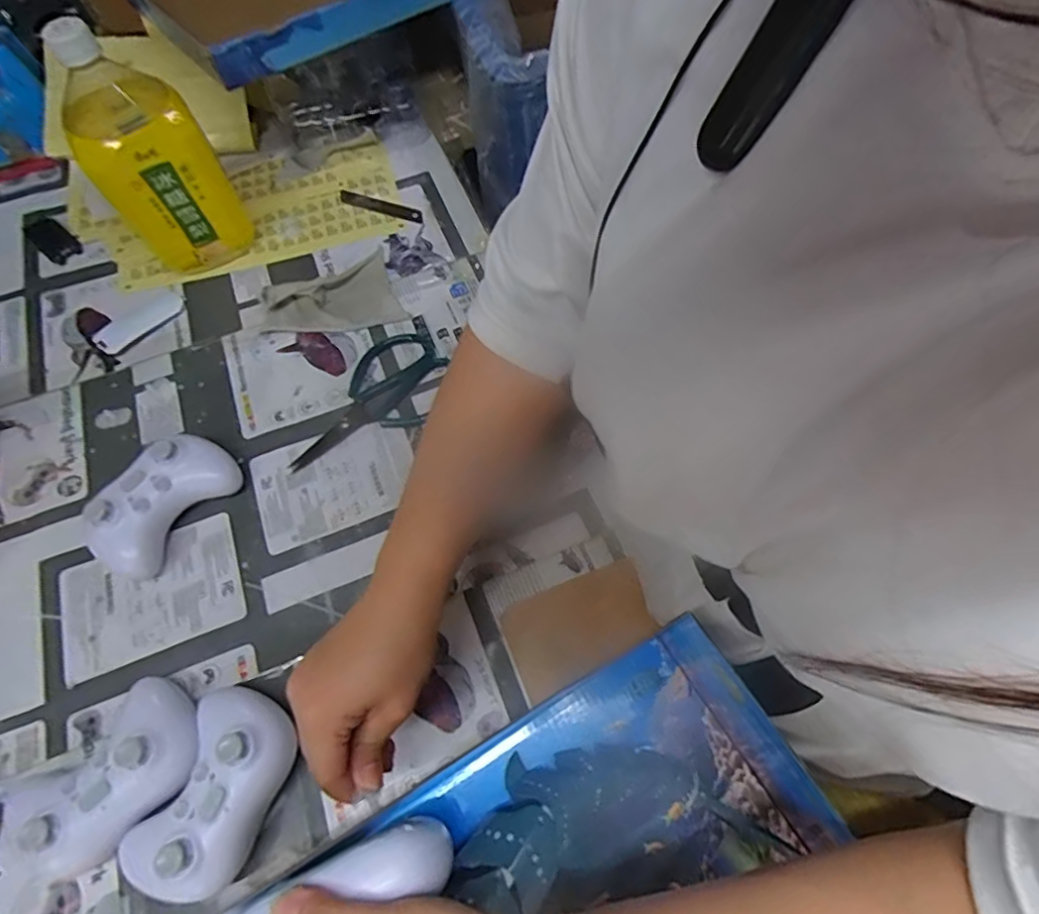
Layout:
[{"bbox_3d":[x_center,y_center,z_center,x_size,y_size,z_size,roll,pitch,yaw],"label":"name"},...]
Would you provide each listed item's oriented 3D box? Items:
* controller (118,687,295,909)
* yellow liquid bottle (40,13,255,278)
[{"bbox_3d":[-0.188,0.206,0.349,0.076,0.051,0.112,19,67,11],"label":"controller"},{"bbox_3d":[-0.314,-0.258,0.488,0.095,0.194,0.086,-24,66,-9],"label":"yellow liquid bottle"}]

